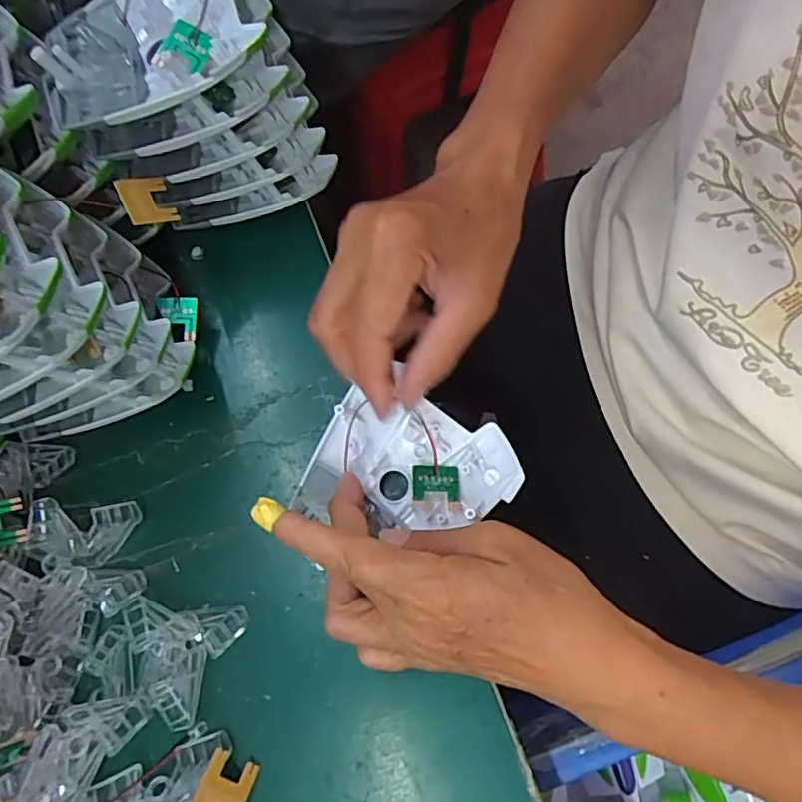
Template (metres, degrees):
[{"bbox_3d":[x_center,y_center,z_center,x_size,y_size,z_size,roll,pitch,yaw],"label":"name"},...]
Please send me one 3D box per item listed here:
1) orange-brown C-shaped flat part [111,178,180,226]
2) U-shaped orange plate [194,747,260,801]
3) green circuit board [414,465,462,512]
[{"bbox_3d":[-0.133,-0.105,0.318,0.024,0.007,0.024,-25,88,-34],"label":"orange-brown C-shaped flat part"},{"bbox_3d":[-0.081,0.180,0.283,0.025,0.004,0.026,35,52,-18],"label":"U-shaped orange plate"},{"bbox_3d":[0.018,0.043,0.314,0.024,0.005,0.025,0,61,1],"label":"green circuit board"}]

